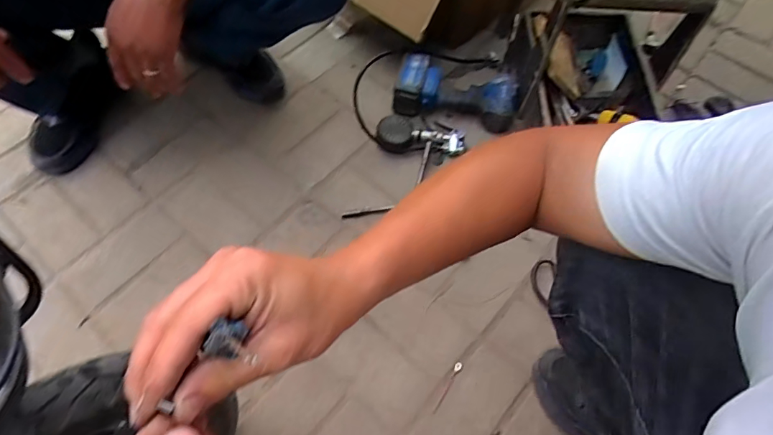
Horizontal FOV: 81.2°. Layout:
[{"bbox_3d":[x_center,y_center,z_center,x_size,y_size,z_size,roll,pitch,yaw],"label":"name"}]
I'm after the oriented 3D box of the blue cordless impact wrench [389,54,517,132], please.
[{"bbox_3d":[0.135,-0.244,0.886,0.232,0.070,0.110,16,63,7],"label":"blue cordless impact wrench"}]

